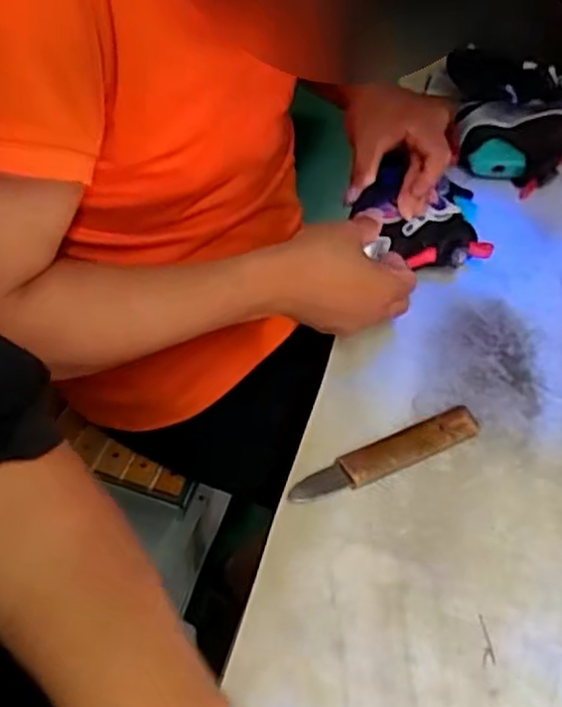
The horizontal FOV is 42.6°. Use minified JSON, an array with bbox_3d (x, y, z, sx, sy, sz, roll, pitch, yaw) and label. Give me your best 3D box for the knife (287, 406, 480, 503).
[{"bbox_3d":[0.080,0.078,0.549,0.161,0.012,0.029,-20,53,-19],"label":"knife"}]

